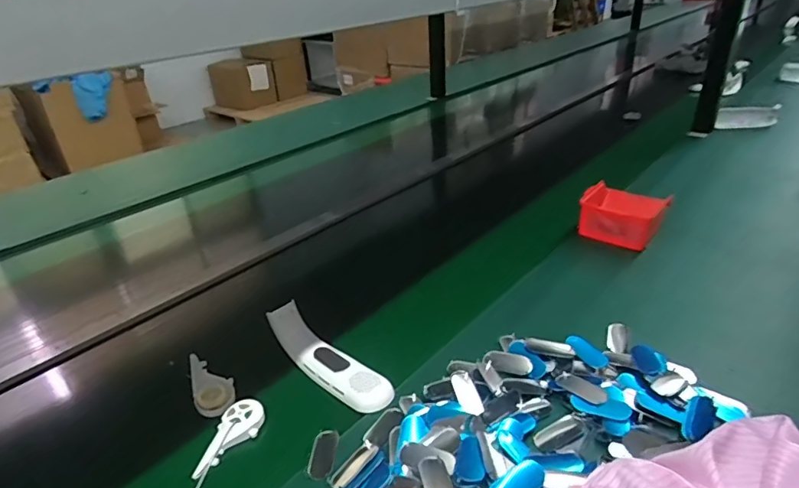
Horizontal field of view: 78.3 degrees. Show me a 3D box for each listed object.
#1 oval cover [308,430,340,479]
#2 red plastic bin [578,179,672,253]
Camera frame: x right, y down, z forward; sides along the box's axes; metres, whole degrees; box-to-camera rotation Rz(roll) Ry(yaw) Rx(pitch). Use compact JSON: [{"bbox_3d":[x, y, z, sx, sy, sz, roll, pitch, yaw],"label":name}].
[{"bbox_3d":[-0.079,0.218,0.508,0.028,0.007,0.059,-2,29,5],"label":"oval cover"},{"bbox_3d":[0.390,-0.054,0.860,0.124,0.064,0.121,18,36,34],"label":"red plastic bin"}]

